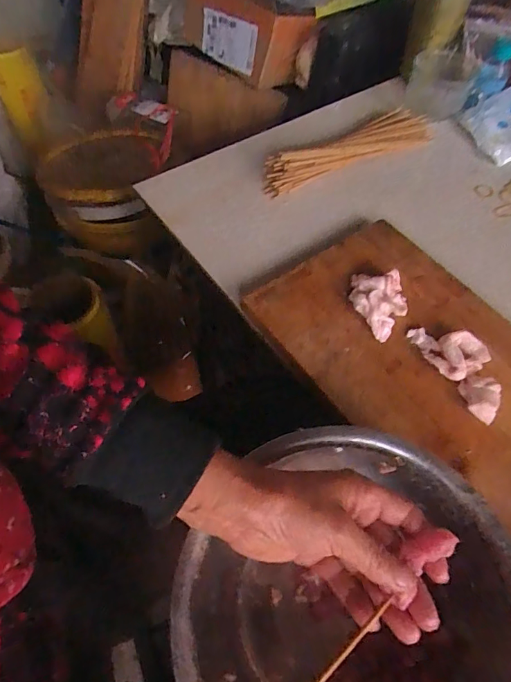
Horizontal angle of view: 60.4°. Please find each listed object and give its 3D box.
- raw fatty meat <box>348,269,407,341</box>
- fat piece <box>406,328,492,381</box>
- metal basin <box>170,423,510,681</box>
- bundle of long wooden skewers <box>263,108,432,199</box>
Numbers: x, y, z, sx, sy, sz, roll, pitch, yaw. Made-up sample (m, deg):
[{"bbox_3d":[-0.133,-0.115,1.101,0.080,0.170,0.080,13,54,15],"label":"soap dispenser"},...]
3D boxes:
[{"bbox_3d":[0.127,-0.042,0.443,0.051,0.027,0.075,-17,59,-13],"label":"raw fatty meat"},{"bbox_3d":[0.186,0.005,0.422,0.050,0.019,0.065,-30,63,-19],"label":"fat piece"},{"bbox_3d":[0.065,0.194,0.314,0.213,0.108,0.219,1,57,-1],"label":"metal basin"},{"bbox_3d":[0.128,-0.257,0.591,0.262,0.033,0.050,-26,61,-17],"label":"bundle of long wooden skewers"}]

